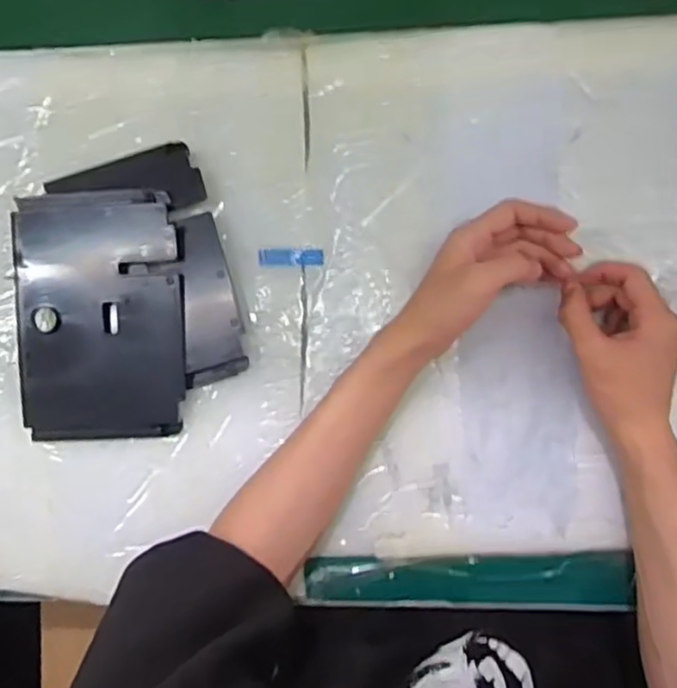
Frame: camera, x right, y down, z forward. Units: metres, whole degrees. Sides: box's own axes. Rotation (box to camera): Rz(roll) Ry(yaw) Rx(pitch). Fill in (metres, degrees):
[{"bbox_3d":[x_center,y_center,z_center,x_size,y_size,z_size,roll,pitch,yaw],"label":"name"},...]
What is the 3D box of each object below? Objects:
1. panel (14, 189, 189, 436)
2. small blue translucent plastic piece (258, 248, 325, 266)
[{"bbox_3d":[-0.180,-0.021,0.525,0.121,0.024,0.184,-3,87,2],"label":"panel"},{"bbox_3d":[-0.036,-0.066,0.522,0.049,0.004,0.013,-1,88,2],"label":"small blue translucent plastic piece"}]

